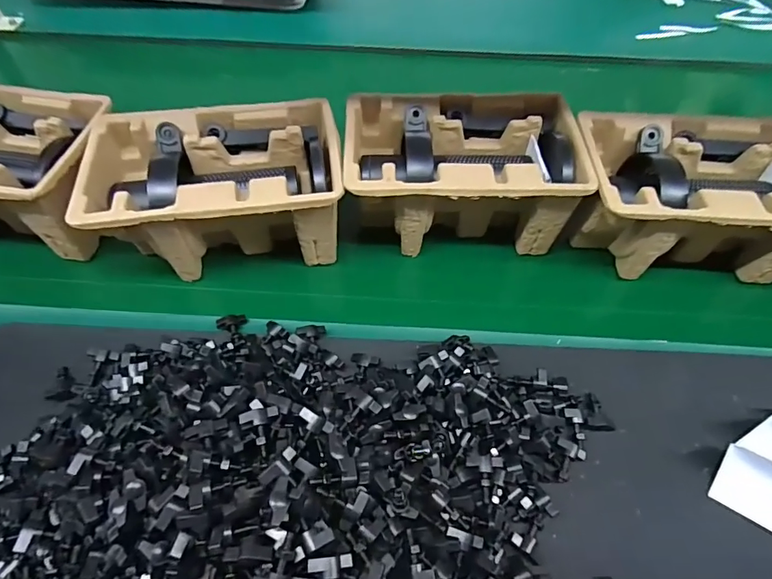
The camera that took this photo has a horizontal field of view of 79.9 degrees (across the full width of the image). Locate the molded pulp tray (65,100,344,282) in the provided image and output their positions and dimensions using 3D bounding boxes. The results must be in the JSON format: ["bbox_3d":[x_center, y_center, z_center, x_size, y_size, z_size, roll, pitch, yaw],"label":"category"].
[{"bbox_3d":[-0.156,-0.096,0.455,0.214,0.105,0.139,-10,52,-5],"label":"molded pulp tray"}]

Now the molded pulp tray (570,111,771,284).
[{"bbox_3d":[0.298,-0.089,0.458,0.217,0.100,0.142,2,52,4],"label":"molded pulp tray"}]

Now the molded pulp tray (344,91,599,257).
[{"bbox_3d":[0.075,-0.115,0.474,0.218,0.103,0.134,-1,51,2],"label":"molded pulp tray"}]

